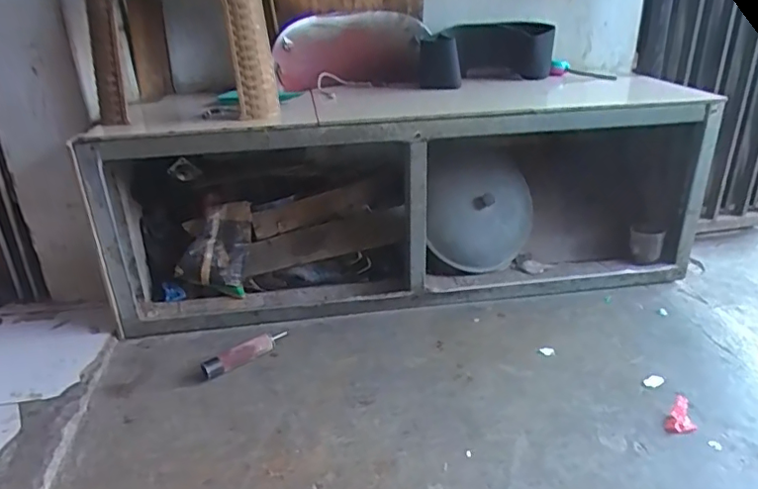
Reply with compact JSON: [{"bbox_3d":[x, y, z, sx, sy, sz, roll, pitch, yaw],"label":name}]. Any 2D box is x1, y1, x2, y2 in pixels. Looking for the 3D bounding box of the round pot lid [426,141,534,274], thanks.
[{"bbox_3d":[0.227,-0.086,1.182,0.270,0.289,0.058,-15,29,-27],"label":"round pot lid"}]

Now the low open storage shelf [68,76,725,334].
[{"bbox_3d":[0.078,-0.121,1.255,1.245,0.411,0.401,-6,26,-9],"label":"low open storage shelf"}]

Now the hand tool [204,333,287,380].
[{"bbox_3d":[-0.242,0.196,1.008,0.166,0.037,0.033,-20,31,-34],"label":"hand tool"}]

